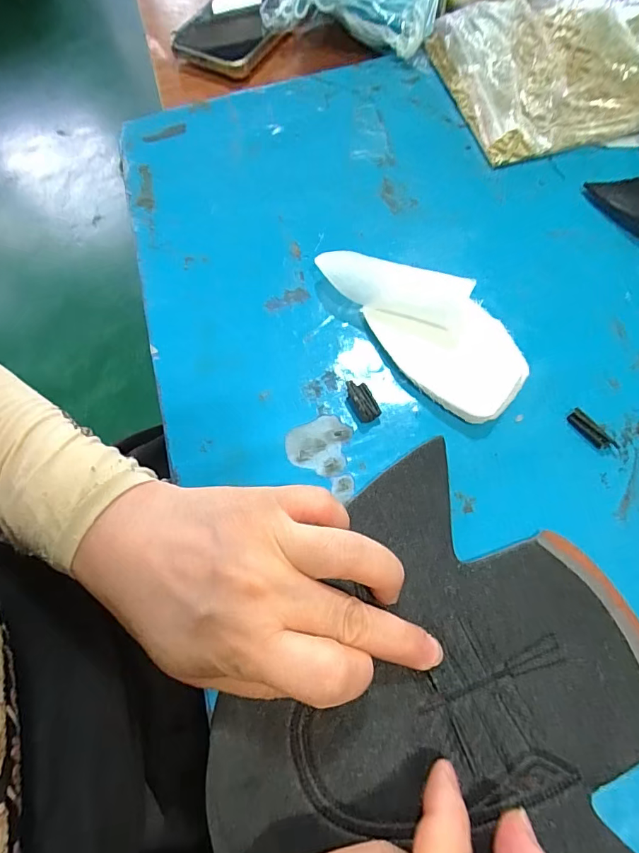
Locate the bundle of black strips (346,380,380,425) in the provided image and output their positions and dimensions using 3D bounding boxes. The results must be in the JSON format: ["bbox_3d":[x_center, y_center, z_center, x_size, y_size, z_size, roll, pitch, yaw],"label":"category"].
[{"bbox_3d":[0.024,-0.014,0.250,0.013,0.013,0.022,-19,67,-5],"label":"bundle of black strips"}]

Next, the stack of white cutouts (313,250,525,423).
[{"bbox_3d":[0.058,-0.061,0.260,0.054,0.026,0.130,-39,70,-13],"label":"stack of white cutouts"}]

